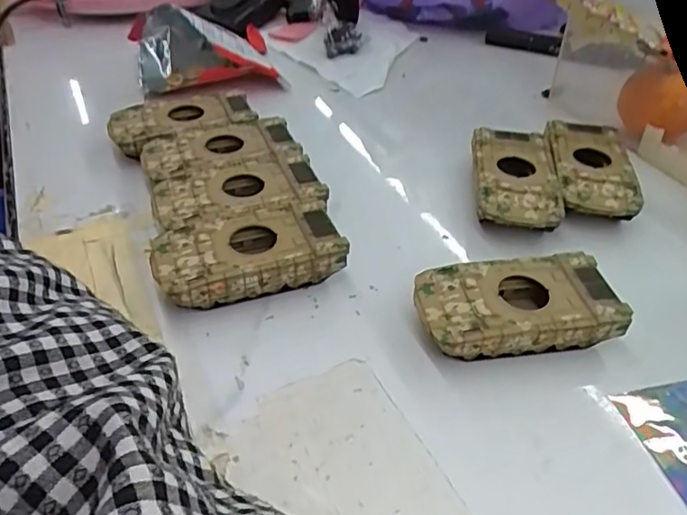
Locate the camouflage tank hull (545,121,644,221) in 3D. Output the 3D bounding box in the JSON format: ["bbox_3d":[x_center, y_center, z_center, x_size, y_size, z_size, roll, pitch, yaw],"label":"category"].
[{"bbox_3d":[0.161,-0.056,0.388,0.050,0.024,0.091,4,41,3],"label":"camouflage tank hull"}]

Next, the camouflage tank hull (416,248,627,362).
[{"bbox_3d":[0.084,0.026,0.294,0.094,0.025,0.050,-4,41,-6],"label":"camouflage tank hull"}]

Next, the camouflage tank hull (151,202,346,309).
[{"bbox_3d":[-0.051,0.001,0.316,0.095,0.027,0.048,-12,42,-15],"label":"camouflage tank hull"}]

